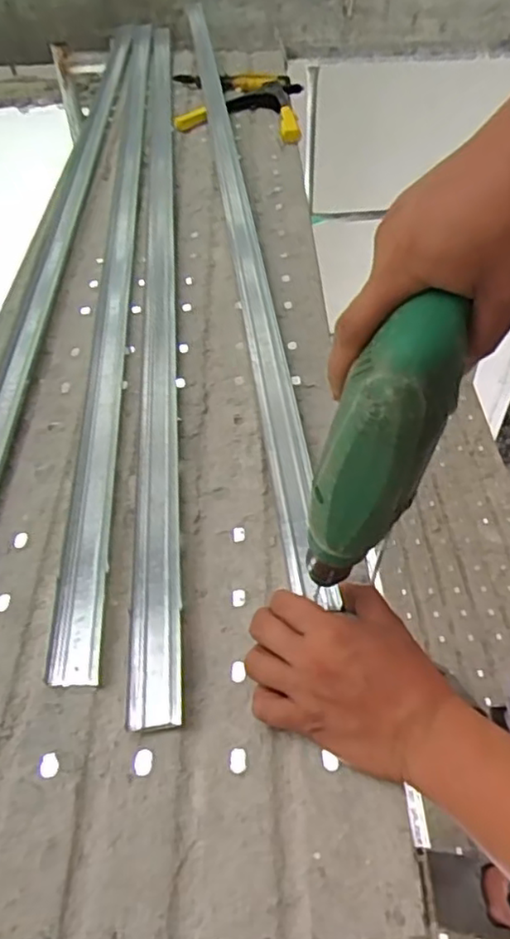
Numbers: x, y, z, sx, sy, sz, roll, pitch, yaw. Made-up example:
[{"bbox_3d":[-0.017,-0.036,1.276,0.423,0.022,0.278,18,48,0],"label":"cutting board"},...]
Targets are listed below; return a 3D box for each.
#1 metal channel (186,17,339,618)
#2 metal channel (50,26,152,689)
[{"bbox_3d":[-0.038,-0.464,0.988,0.046,0.033,1.470,-5,50,-5],"label":"metal channel"},{"bbox_3d":[-0.200,-0.417,0.974,0.050,0.025,1.574,-3,49,-3],"label":"metal channel"}]

